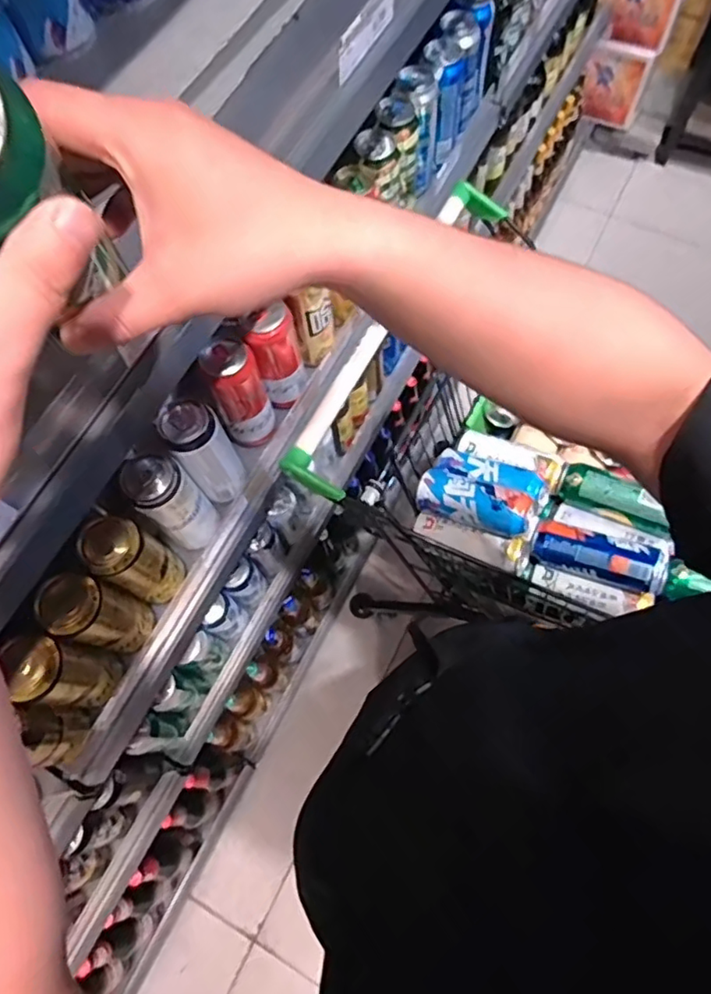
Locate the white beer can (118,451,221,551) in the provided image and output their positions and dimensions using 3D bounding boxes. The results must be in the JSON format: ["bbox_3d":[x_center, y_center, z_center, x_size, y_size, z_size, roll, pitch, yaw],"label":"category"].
[{"bbox_3d":[-0.209,0.005,0.672,0.062,0.148,0.071,-40,72,-12],"label":"white beer can"}]

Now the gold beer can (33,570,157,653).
[{"bbox_3d":[-0.274,0.125,0.621,0.059,0.152,0.058,-1,69,2],"label":"gold beer can"}]

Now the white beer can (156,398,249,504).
[{"bbox_3d":[-0.176,-0.052,0.688,0.063,0.155,0.062,-1,69,2],"label":"white beer can"}]

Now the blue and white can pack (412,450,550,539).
[{"bbox_3d":[0.184,-0.006,0.850,0.165,0.065,0.115,22,38,27],"label":"blue and white can pack"}]

